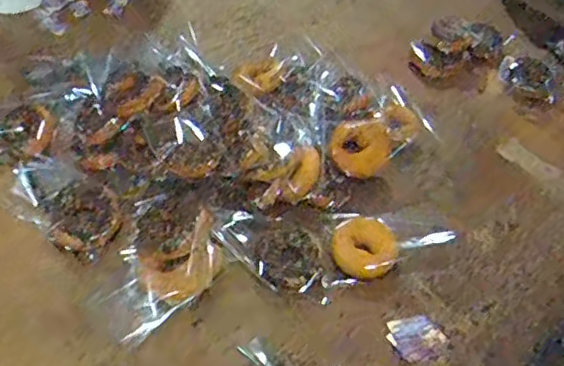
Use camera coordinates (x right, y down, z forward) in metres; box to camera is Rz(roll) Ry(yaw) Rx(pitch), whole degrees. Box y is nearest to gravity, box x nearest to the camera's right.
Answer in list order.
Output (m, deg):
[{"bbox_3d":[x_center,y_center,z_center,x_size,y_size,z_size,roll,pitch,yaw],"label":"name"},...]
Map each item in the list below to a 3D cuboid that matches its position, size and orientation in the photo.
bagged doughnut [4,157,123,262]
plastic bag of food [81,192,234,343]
[{"bbox_3d":[-0.305,0.028,0.831,0.203,0.034,0.099,31,53,23],"label":"bagged doughnut"},{"bbox_3d":[-0.157,0.100,0.747,0.134,0.054,0.188,30,53,22],"label":"plastic bag of food"}]

